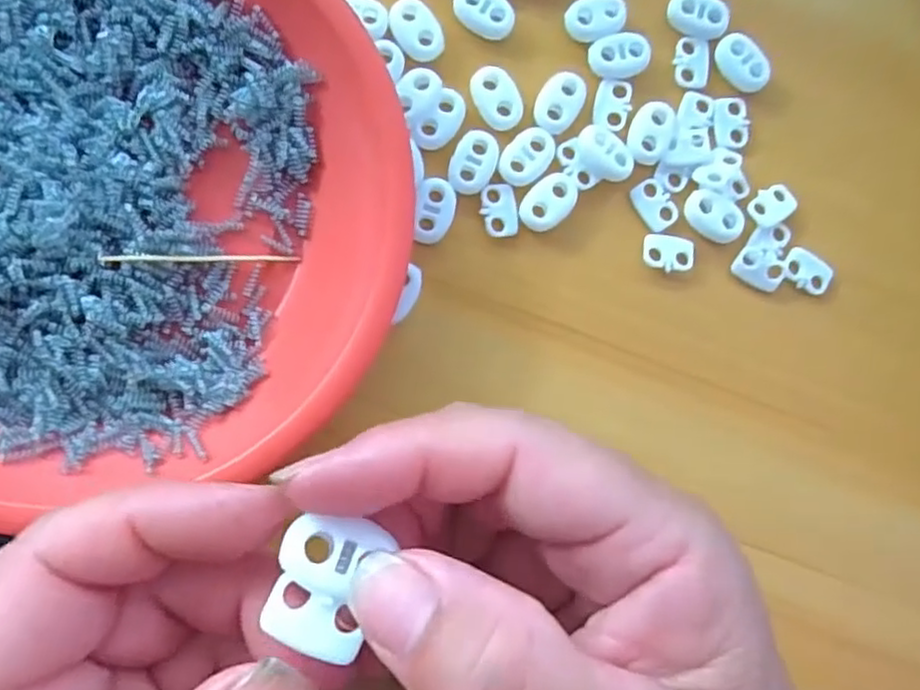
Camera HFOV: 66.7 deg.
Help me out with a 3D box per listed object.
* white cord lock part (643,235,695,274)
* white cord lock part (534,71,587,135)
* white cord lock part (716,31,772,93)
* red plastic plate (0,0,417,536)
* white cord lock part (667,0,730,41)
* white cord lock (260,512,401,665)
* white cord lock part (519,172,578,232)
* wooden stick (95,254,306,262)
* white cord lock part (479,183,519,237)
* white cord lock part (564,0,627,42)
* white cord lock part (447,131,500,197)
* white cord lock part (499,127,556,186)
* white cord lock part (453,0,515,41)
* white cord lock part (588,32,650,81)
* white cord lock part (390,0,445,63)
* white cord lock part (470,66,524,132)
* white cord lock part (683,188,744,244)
[{"bbox_3d":[0.075,-0.033,0.248,0.018,0.004,0.013,9,85,-6],"label":"white cord lock part"},{"bbox_3d":[0.035,-0.085,0.245,0.015,0.004,0.023,31,83,-4],"label":"white cord lock part"},{"bbox_3d":[0.103,-0.103,0.255,0.014,0.006,0.022,-41,92,-8],"label":"white cord lock part"},{"bbox_3d":[-0.114,-0.049,0.215,0.187,0.022,0.186,0,86,-7],"label":"red plastic plate"},{"bbox_3d":[0.087,-0.120,0.254,0.022,0.007,0.015,23,84,-5],"label":"white cord lock part"},{"bbox_3d":[-0.023,0.043,0.124,0.019,0.006,0.023,25,84,-5],"label":"white cord lock"},{"bbox_3d":[0.031,-0.050,0.244,0.014,0.004,0.023,37,83,-3],"label":"white cord lock part"},{"bbox_3d":[-0.083,-0.028,0.227,0.060,0.004,0.004,-3,86,-21],"label":"wooden stick"},{"bbox_3d":[0.014,-0.047,0.242,0.013,0.004,0.018,-5,87,-7],"label":"white cord lock part"},{"bbox_3d":[0.049,-0.117,0.249,0.022,0.005,0.016,-18,88,-8],"label":"white cord lock part"},{"bbox_3d":[0.005,-0.063,0.239,0.015,0.004,0.022,21,84,-5],"label":"white cord lock part"},{"bbox_3d":[0.024,-0.066,0.242,0.015,0.004,0.022,42,83,-3],"label":"white cord lock part"},{"bbox_3d":[0.008,-0.117,0.245,0.022,0.005,0.014,25,84,-5],"label":"white cord lock part"},{"bbox_3d":[0.057,-0.103,0.249,0.022,0.004,0.016,-10,87,-7],"label":"white cord lock part"},{"bbox_3d":[-0.015,-0.109,0.240,0.015,0.004,0.022,-27,90,-8],"label":"white cord lock part"},{"bbox_3d":[0.013,-0.086,0.242,0.014,0.004,0.023,-32,90,-8],"label":"white cord lock part"},{"bbox_3d":[0.092,-0.046,0.249,0.023,0.004,0.017,26,84,-4],"label":"white cord lock part"}]

